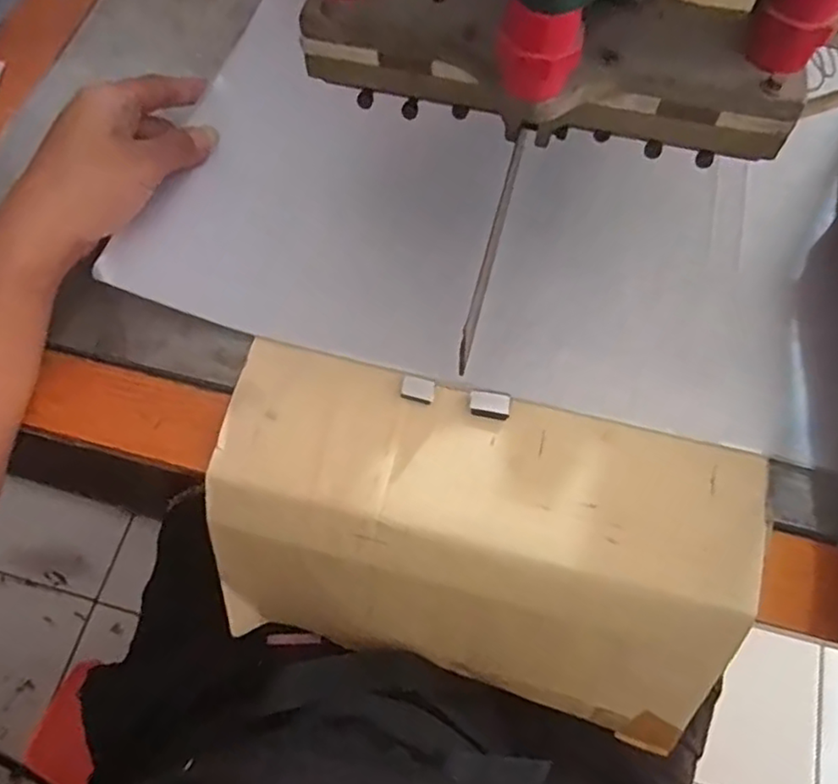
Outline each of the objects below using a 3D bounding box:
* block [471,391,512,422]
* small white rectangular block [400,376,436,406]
[{"bbox_3d":[0.041,0.008,0.376,0.023,0.006,0.014,13,68,7],"label":"block"},{"bbox_3d":[0.000,-0.001,0.381,0.019,0.004,0.014,13,68,7],"label":"small white rectangular block"}]

